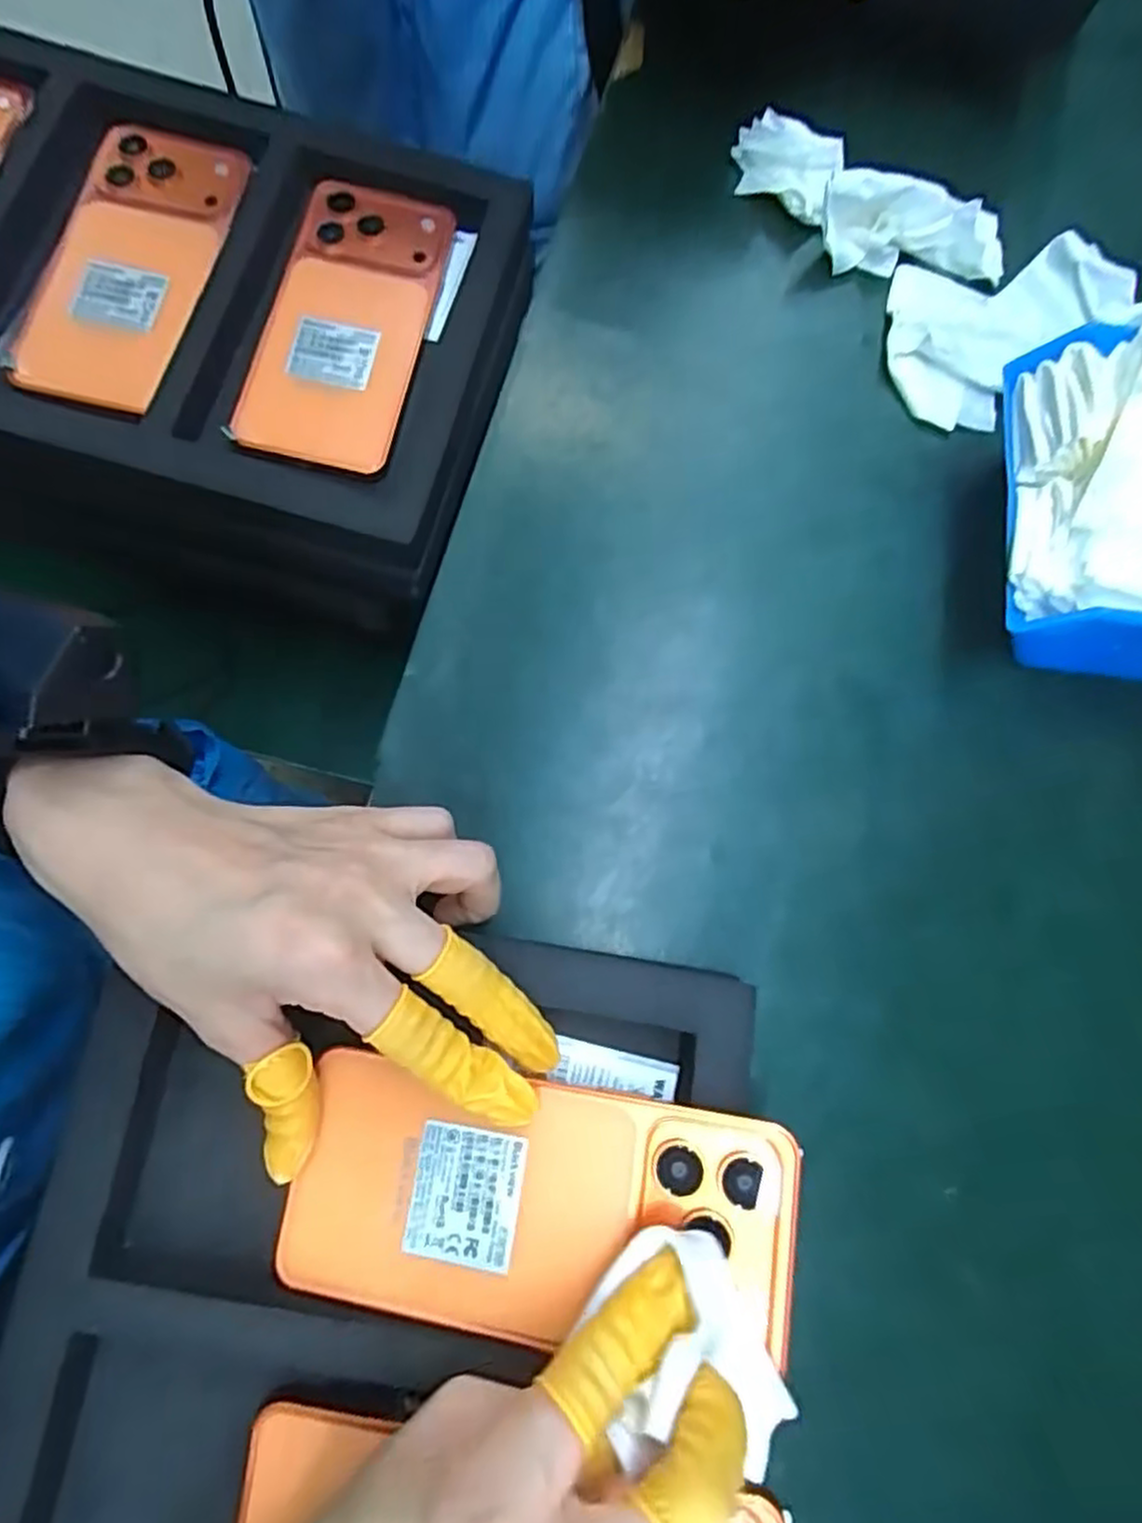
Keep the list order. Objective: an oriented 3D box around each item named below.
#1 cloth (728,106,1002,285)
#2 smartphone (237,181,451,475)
[{"bbox_3d":[0.141,-0.264,0.348,0.136,0.033,0.044,22,78,0],"label":"cloth"},{"bbox_3d":[-0.115,-0.224,0.377,0.074,0.010,0.159,14,83,-7],"label":"smartphone"}]

